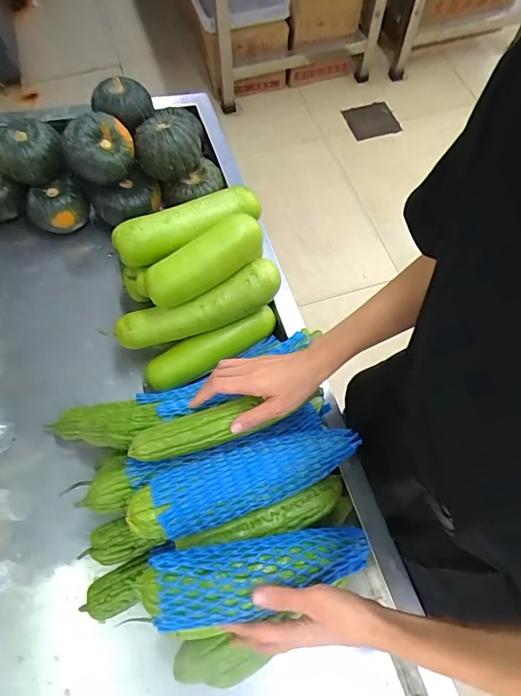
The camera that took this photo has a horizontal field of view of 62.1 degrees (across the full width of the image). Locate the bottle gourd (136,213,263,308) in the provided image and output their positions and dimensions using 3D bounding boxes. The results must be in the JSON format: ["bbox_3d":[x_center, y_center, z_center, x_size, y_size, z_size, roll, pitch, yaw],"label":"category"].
[{"bbox_3d":[-0.088,-0.126,0.629,0.186,0.057,0.076,-23,68,-10],"label":"bottle gourd"}]

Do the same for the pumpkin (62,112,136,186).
[{"bbox_3d":[-0.273,-0.338,0.733,0.109,0.082,0.074,-17,67,-8],"label":"pumpkin"}]

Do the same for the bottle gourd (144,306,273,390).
[{"bbox_3d":[-0.073,-0.002,0.684,0.221,0.050,0.047,-28,69,-12],"label":"bottle gourd"}]

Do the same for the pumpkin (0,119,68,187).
[{"bbox_3d":[-0.396,-0.337,0.755,0.103,0.079,0.084,-26,68,-11],"label":"pumpkin"}]

